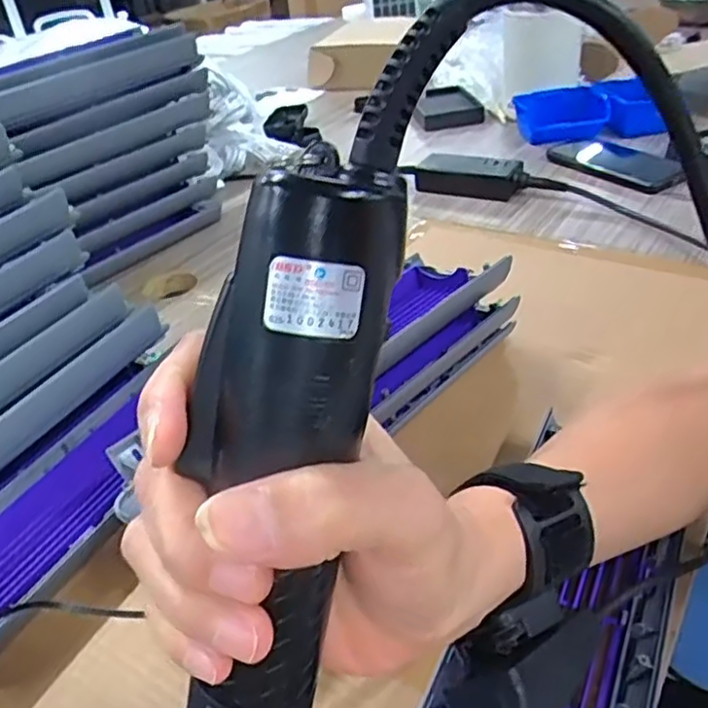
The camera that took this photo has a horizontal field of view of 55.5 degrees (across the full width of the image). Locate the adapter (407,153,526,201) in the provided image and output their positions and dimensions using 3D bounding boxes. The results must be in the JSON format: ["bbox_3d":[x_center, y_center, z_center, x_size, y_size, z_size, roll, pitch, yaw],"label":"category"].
[{"bbox_3d":[0.128,-0.207,0.776,0.129,0.034,0.040,16,42,29],"label":"adapter"}]

